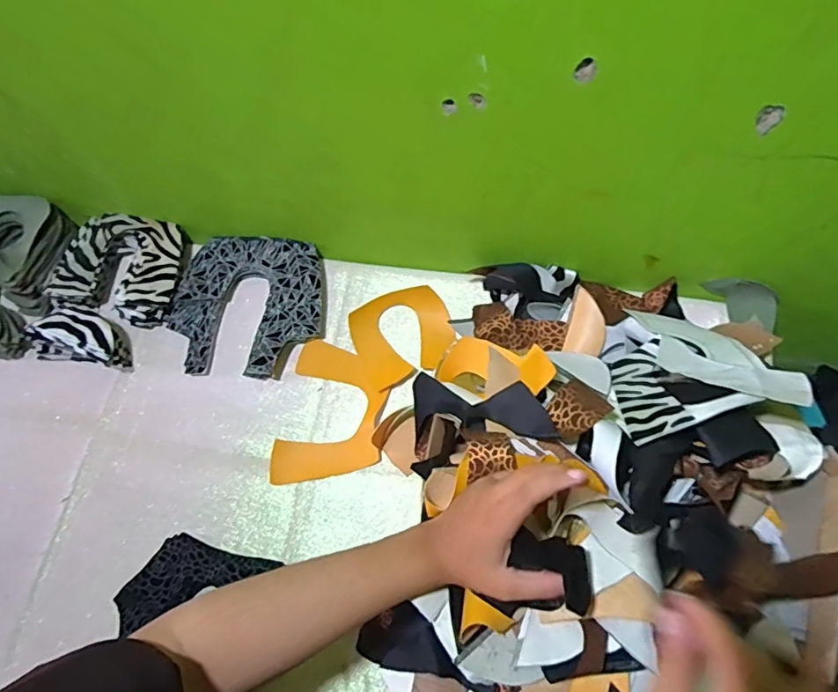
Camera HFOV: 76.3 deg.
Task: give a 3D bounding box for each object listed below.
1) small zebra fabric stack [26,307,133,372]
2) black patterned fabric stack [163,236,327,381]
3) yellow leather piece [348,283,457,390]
[{"bbox_3d":[-0.421,-0.017,0.664,0.130,0.051,0.069,10,66,8],"label":"small zebra fabric stack"},{"bbox_3d":[-0.218,-0.051,0.679,0.199,0.036,0.184,5,65,5],"label":"black patterned fabric stack"},{"bbox_3d":[-0.020,-0.017,0.651,0.117,0.024,0.111,-1,65,3],"label":"yellow leather piece"}]

